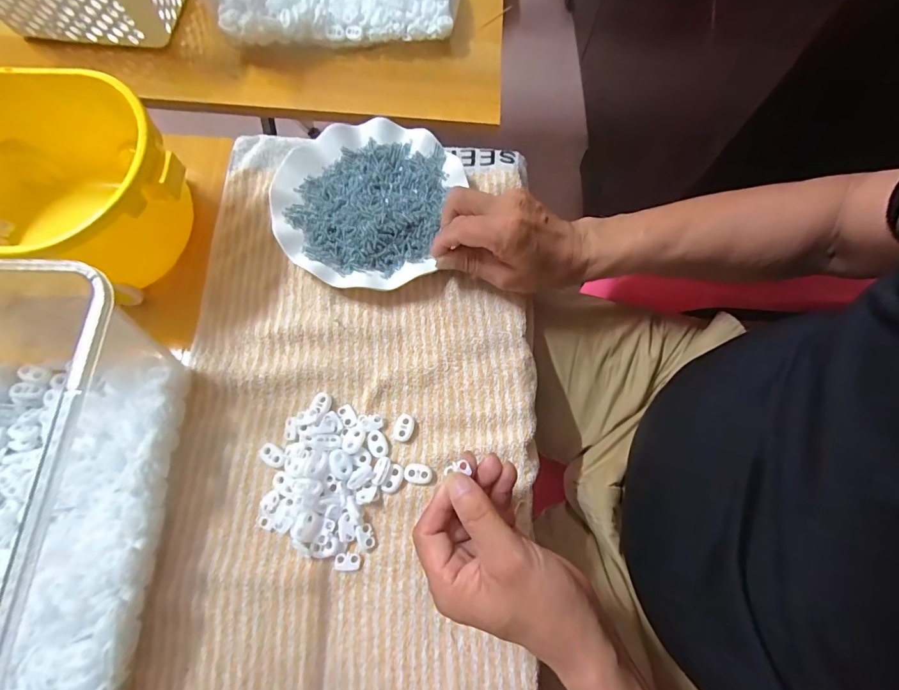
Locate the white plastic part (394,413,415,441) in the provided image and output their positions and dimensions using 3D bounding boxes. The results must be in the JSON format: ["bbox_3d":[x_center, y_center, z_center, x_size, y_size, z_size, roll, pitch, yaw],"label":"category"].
[{"bbox_3d":[-0.038,0.069,0.347,0.016,0.004,0.022,14,72,3],"label":"white plastic part"}]

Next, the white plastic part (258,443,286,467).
[{"bbox_3d":[-0.141,0.089,0.336,0.021,0.008,0.014,33,74,8],"label":"white plastic part"}]

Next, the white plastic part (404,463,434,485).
[{"bbox_3d":[-0.025,0.103,0.334,0.022,0.005,0.015,16,72,3],"label":"white plastic part"}]

